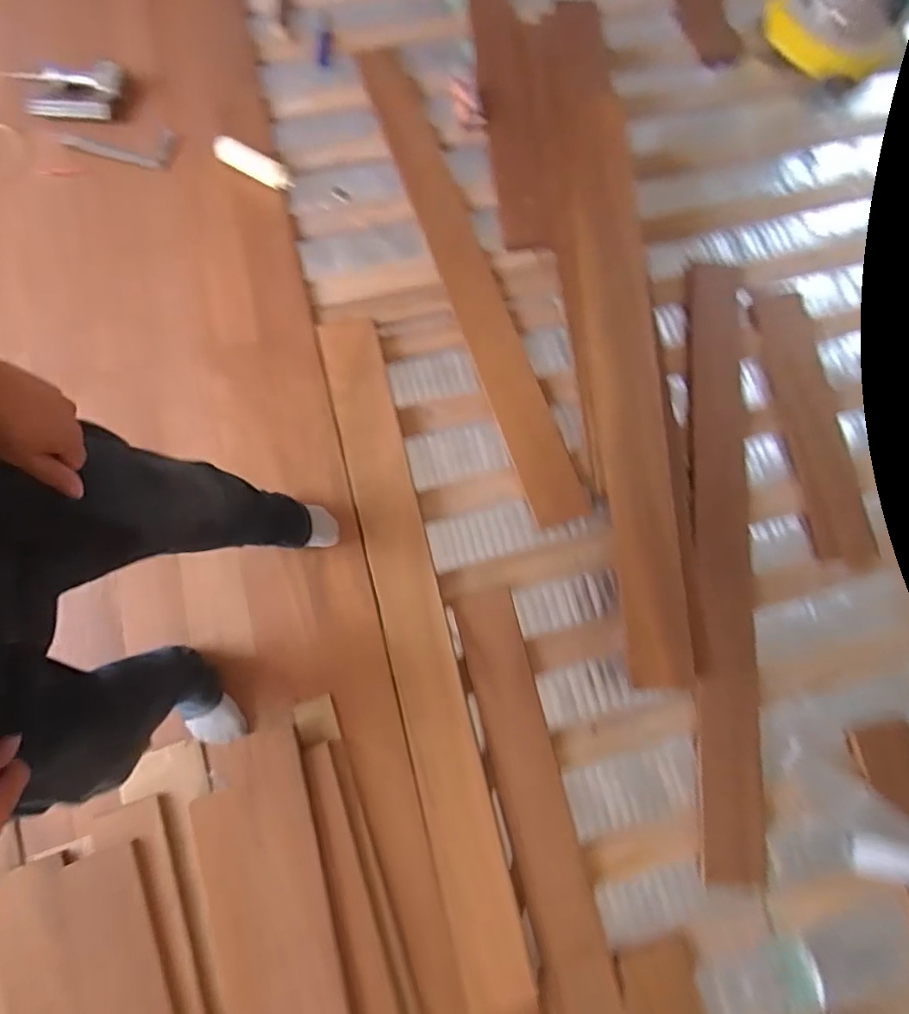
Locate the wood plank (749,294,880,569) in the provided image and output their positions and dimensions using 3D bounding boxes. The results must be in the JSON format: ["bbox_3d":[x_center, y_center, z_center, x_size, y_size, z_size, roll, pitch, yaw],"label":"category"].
[{"bbox_3d":[0.938,-0.224,1.510,0.158,0.035,0.763,-4,71,0],"label":"wood plank"}]

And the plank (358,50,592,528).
[{"bbox_3d":[0.025,-0.693,1.646,0.136,0.032,1.569,-20,75,2],"label":"plank"}]

